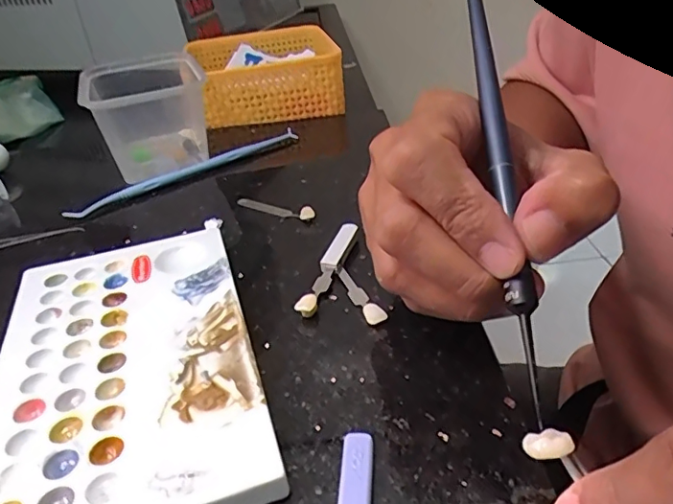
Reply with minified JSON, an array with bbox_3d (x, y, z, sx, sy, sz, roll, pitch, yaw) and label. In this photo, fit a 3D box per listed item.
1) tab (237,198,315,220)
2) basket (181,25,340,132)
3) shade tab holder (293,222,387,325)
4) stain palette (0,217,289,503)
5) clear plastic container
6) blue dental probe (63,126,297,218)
[{"bbox_3d":[-0.035,-0.026,0.313,0.056,0.006,0.009,19,40,33],"label":"tab"},{"bbox_3d":[-0.067,-0.162,0.491,0.128,0.046,0.138,-10,33,-6],"label":"basket"},{"bbox_3d":[0.010,0.009,0.250,0.037,0.009,0.065,5,34,17],"label":"shade tab holder"},{"bbox_3d":[-0.081,0.041,0.212,0.092,0.014,0.157,-13,33,-10],"label":"stain palette"},{"bbox_3d":[-0.134,-0.098,0.390,0.084,0.058,0.121,-16,34,-15],"label":"clear plastic container"},{"bbox_3d":[-0.095,-0.055,0.362,0.163,0.005,0.017,-25,37,-27],"label":"blue dental probe"}]

